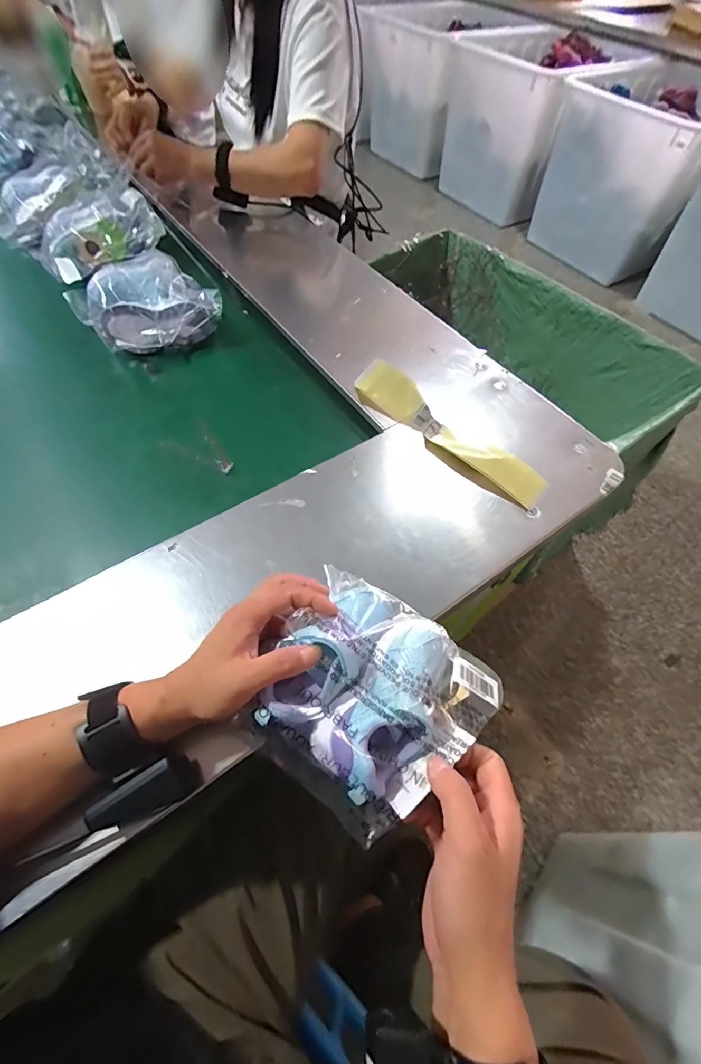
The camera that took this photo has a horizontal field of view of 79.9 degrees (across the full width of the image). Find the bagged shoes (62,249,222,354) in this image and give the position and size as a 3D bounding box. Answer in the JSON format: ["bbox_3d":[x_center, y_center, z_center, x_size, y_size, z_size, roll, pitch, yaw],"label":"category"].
[{"bbox_3d":[-0.351,-0.383,0.711,0.177,0.085,0.225,-40,68,-23],"label":"bagged shoes"}]

